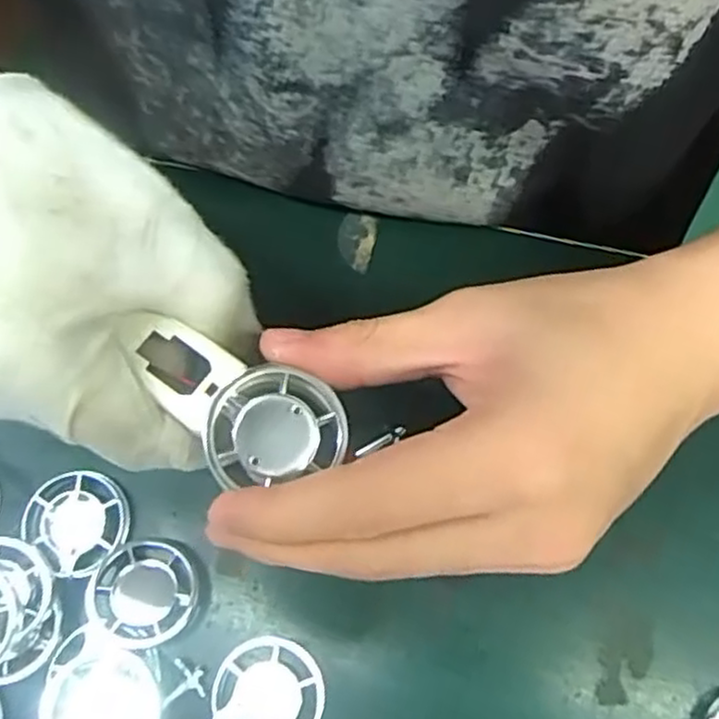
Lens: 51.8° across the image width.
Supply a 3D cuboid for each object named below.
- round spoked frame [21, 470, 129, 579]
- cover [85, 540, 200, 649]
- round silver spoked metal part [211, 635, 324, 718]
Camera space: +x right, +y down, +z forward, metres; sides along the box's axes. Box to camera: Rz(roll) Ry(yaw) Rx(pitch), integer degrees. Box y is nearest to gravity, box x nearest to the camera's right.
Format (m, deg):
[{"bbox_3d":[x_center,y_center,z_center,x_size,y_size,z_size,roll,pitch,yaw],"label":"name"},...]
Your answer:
[{"bbox_3d":[-0.107,0.061,0.276,0.039,0.011,0.038,0,74,0],"label":"round spoked frame"},{"bbox_3d":[-0.078,0.085,0.269,0.038,0.005,0.036,0,74,0],"label":"cover"},{"bbox_3d":[-0.032,0.118,0.260,0.038,0.004,0.038,0,74,0],"label":"round silver spoked metal part"}]

